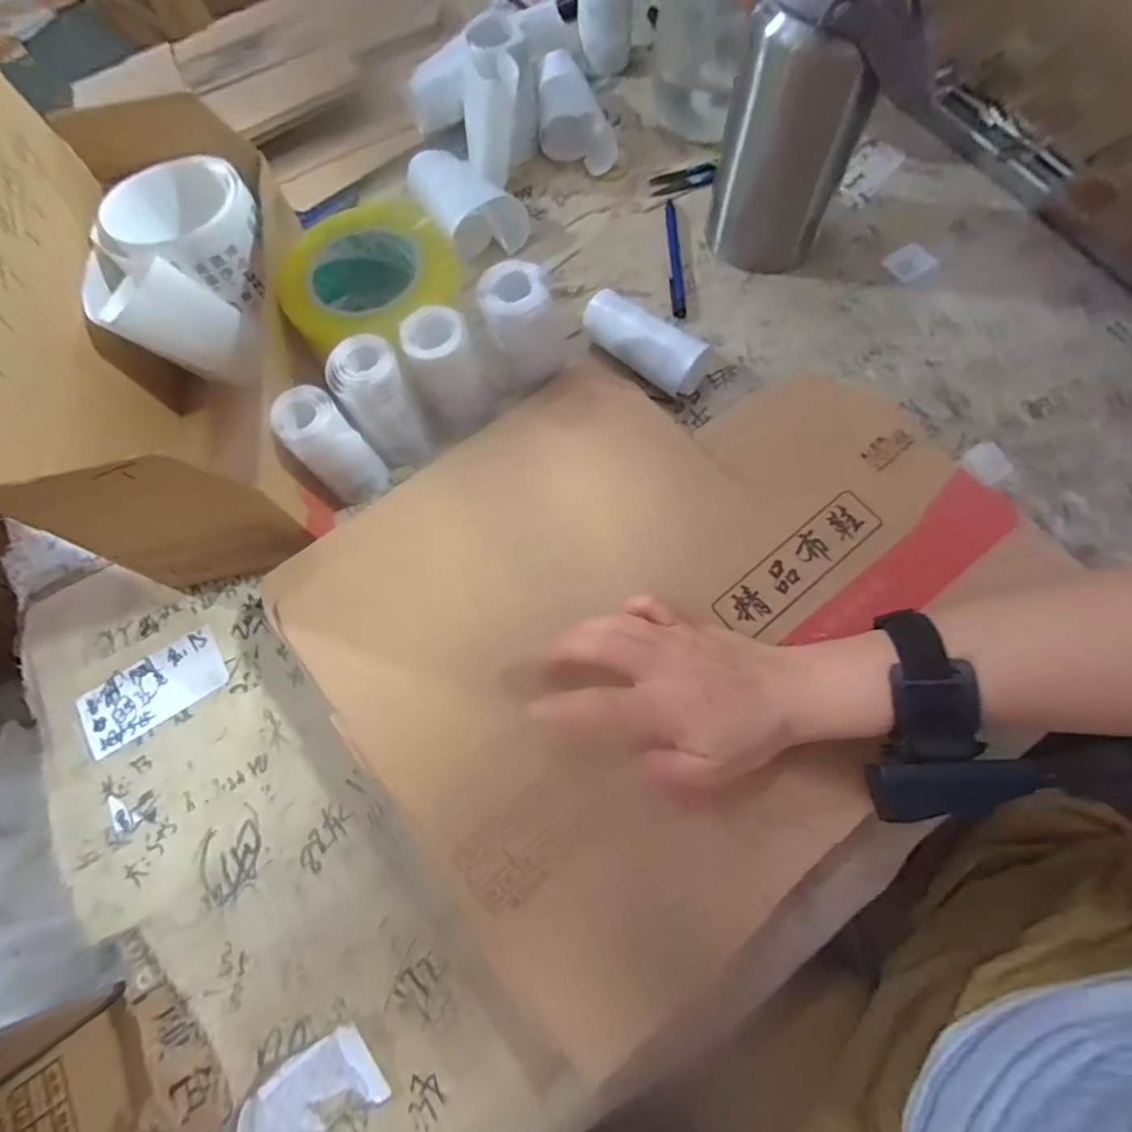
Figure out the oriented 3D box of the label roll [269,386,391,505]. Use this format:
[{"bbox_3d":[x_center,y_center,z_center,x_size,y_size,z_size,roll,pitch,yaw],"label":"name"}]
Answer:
[{"bbox_3d":[-0.159,-0.078,0.397,0.038,0.095,0.040,-1,68,3],"label":"label roll"}]

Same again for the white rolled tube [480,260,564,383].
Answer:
[{"bbox_3d":[-0.030,-0.170,0.411,0.048,0.080,0.043,-17,73,2],"label":"white rolled tube"}]

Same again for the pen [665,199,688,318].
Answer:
[{"bbox_3d":[0.095,-0.268,0.498,0.015,0.010,0.127,1,71,2],"label":"pen"}]

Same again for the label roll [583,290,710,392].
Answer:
[{"bbox_3d":[0.061,-0.171,0.447,0.103,0.046,0.041,32,74,15],"label":"label roll"}]

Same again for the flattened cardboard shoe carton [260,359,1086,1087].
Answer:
[{"bbox_3d":[0.069,0.019,0.372,0.416,0.034,0.346,-38,74,-11],"label":"flattened cardboard shoe carton"}]

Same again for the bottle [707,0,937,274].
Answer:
[{"bbox_3d":[0.187,-0.332,0.398,0.125,0.234,0.083,-34,75,-10],"label":"bottle"}]

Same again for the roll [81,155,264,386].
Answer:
[{"bbox_3d":[-0.279,-0.222,0.433,0.110,0.079,0.152,5,75,9],"label":"roll"}]

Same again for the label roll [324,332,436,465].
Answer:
[{"bbox_3d":[-0.125,-0.113,0.402,0.045,0.092,0.046,-22,73,0],"label":"label roll"}]

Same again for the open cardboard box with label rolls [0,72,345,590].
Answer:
[{"bbox_3d":[-0.279,-0.179,0.373,0.156,0.252,0.321,-15,68,-2],"label":"open cardboard box with label rolls"}]

